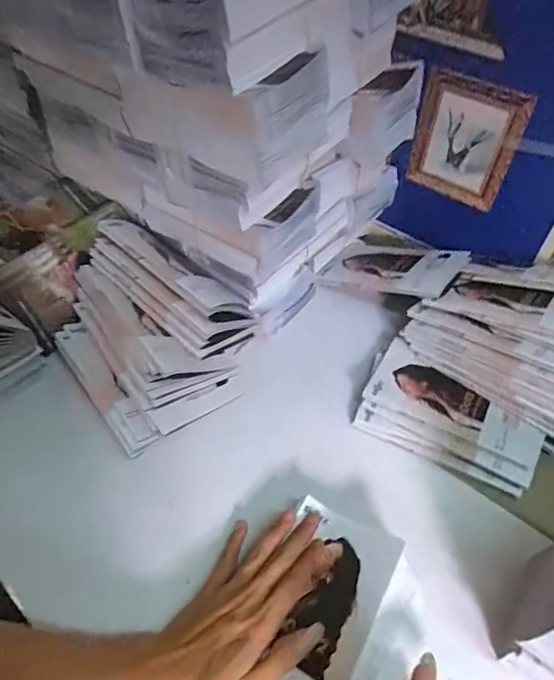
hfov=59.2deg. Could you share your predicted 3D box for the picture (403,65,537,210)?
[{"bbox_3d":[0.225,-0.237,0.590,0.118,0.144,0.010,28,56,20],"label":"picture"}]

